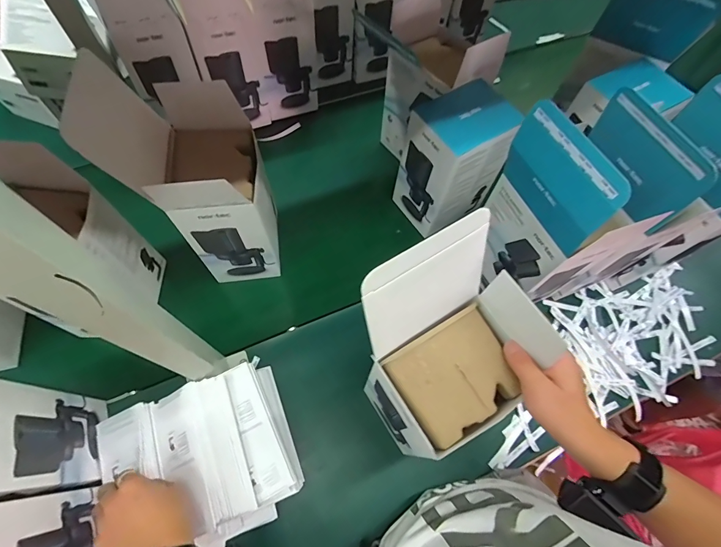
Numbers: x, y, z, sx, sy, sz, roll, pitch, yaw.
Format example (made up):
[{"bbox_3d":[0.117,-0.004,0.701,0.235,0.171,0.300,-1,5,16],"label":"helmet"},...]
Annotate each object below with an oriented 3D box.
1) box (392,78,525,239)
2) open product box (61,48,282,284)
[{"bbox_3d":[0.166,-0.201,0.676,0.143,0.232,0.138,-31,69,-15],"label":"box"},{"bbox_3d":[-0.229,-0.130,0.561,0.160,0.331,0.175,-6,65,-5],"label":"open product box"}]

